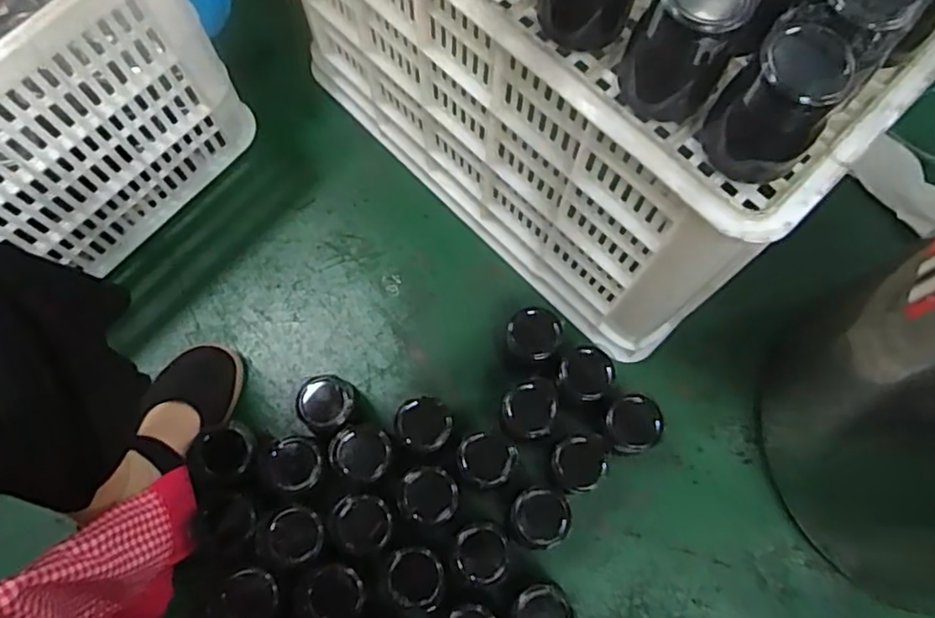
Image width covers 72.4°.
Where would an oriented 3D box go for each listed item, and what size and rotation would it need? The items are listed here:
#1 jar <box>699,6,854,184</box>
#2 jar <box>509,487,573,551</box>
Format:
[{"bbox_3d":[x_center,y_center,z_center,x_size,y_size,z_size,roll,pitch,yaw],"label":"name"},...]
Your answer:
[{"bbox_3d":[0.202,-0.132,0.416,0.059,0.094,0.066,-39,78,-11],"label":"jar"},{"bbox_3d":[0.077,0.217,0.668,0.061,0.093,0.058,0,74,0],"label":"jar"}]

